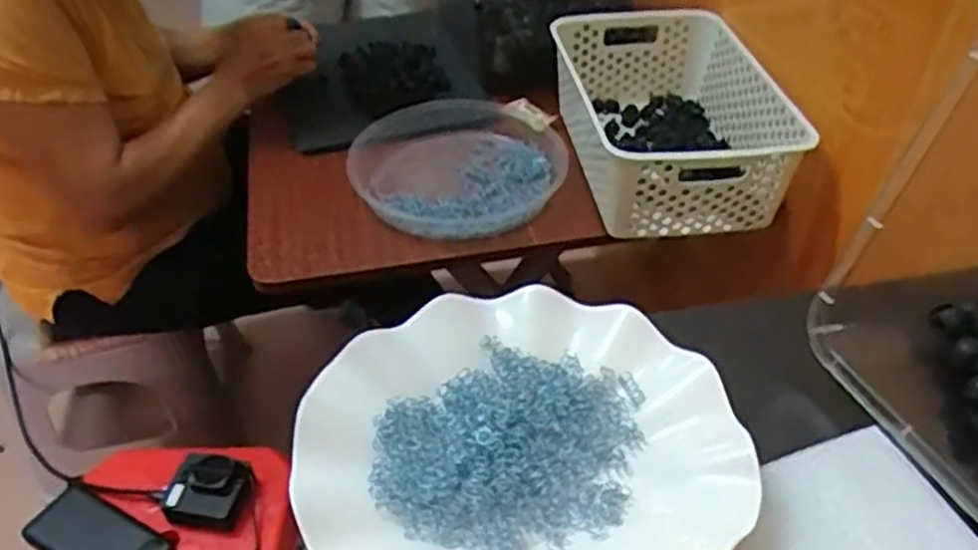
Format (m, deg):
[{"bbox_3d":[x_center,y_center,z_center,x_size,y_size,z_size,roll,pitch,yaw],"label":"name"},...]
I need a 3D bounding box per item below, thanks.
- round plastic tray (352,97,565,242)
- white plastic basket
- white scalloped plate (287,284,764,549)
[{"bbox_3d":[-0.034,-0.124,0.862,0.222,0.047,0.237,-1,42,1],"label":"round plastic tray"},{"bbox_3d":[0.189,-0.181,0.860,0.205,0.105,0.326,-6,43,-5],"label":"white plastic basket"},{"bbox_3d":[0.009,0.067,0.335,0.178,0.018,0.163,-1,42,1],"label":"white scalloped plate"}]

